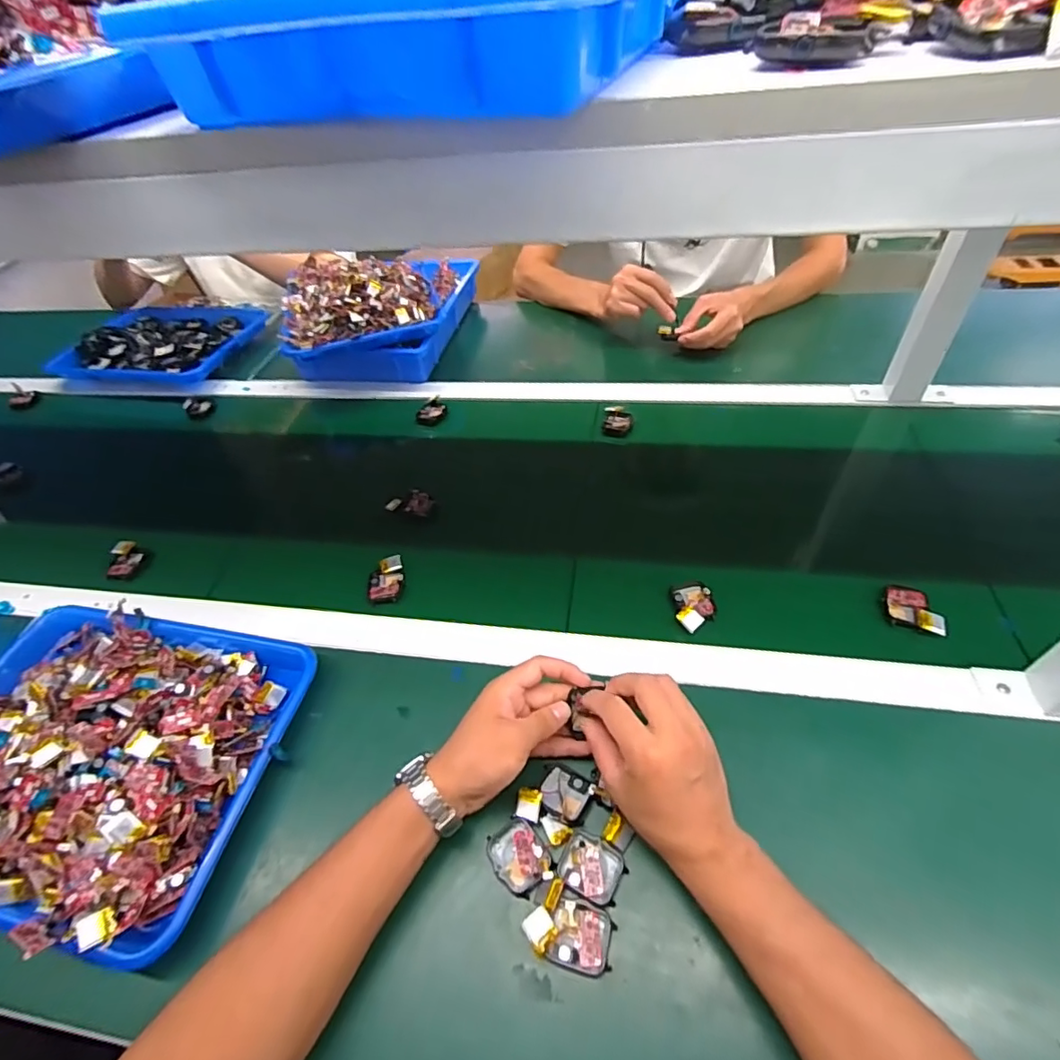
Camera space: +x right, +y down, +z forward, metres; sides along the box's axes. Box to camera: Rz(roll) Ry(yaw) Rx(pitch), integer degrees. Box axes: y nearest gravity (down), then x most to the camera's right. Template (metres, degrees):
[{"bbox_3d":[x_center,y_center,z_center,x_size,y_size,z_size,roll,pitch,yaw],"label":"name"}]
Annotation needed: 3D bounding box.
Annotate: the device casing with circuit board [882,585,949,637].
[{"bbox_3d":[0.369,0.075,0.514,0.056,0.007,0.039,22,59,38],"label":"device casing with circuit board"}]

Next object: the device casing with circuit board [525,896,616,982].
[{"bbox_3d":[0.027,0.278,0.372,0.058,0.015,0.038,7,49,13],"label":"device casing with circuit board"}]

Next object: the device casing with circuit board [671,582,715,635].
[{"bbox_3d":[0.164,0.075,0.538,0.038,0.014,0.058,-2,48,5],"label":"device casing with circuit board"}]

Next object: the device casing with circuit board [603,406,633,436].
[{"bbox_3d":[0.124,-0.153,0.758,0.040,0.007,0.062,4,49,11],"label":"device casing with circuit board"}]

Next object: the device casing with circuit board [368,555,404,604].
[{"bbox_3d":[-0.160,0.054,0.597,0.036,0.009,0.055,-1,61,-6],"label":"device casing with circuit board"}]

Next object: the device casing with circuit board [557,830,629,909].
[{"bbox_3d":[0.046,0.248,0.397,0.044,0.015,0.041,16,52,20],"label":"device casing with circuit board"}]

